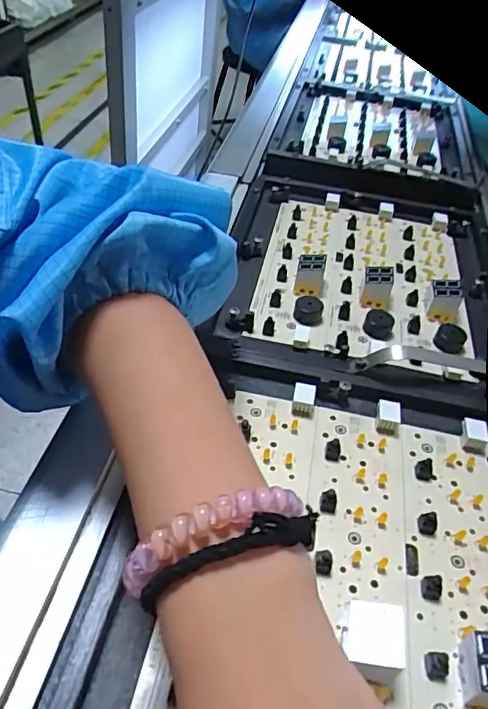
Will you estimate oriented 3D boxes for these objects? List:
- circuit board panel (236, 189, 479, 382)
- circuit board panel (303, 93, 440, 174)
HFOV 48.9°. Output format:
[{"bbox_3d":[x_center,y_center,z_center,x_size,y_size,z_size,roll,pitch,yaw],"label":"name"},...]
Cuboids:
[{"bbox_3d":[0.102,-0.077,0.453,0.165,0.019,0.228,12,43,5],"label":"circuit board panel"},{"bbox_3d":[0.167,-0.292,0.694,0.161,0.016,0.234,12,46,3],"label":"circuit board panel"}]

